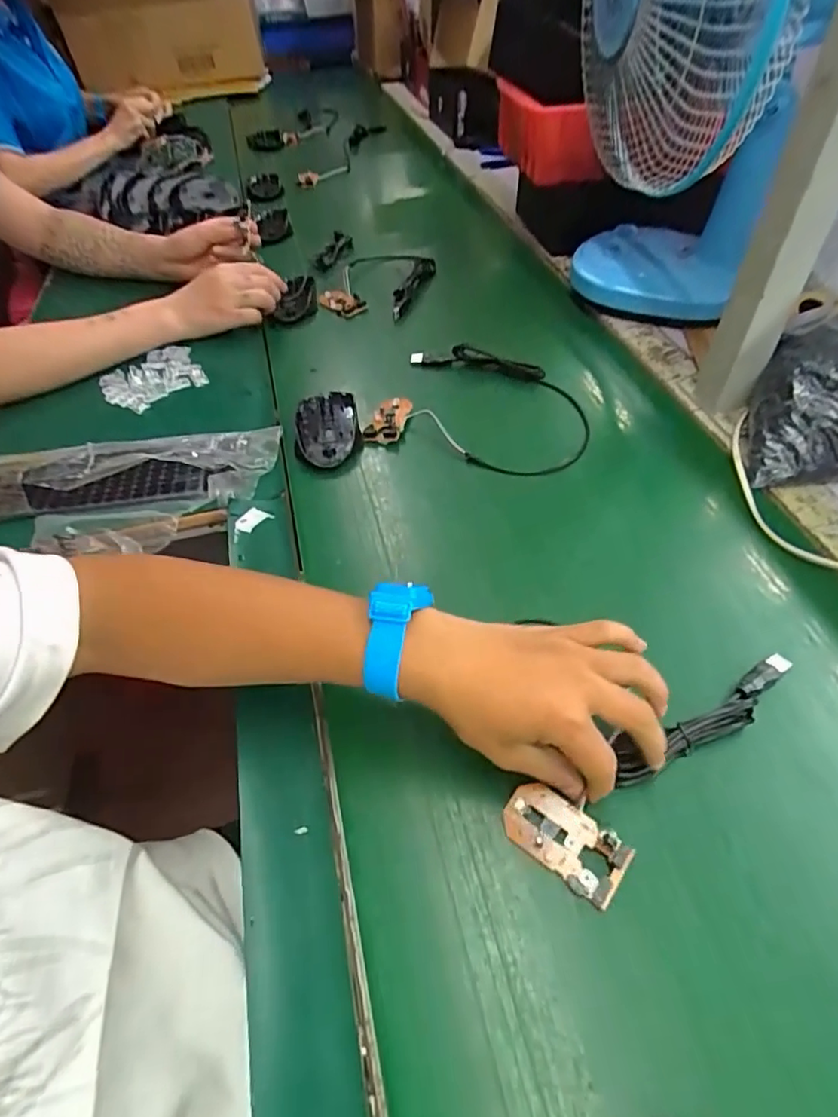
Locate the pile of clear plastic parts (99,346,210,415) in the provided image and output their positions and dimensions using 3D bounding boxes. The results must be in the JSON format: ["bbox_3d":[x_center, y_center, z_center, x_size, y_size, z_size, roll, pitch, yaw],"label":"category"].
[{"bbox_3d":[-0.299,-0.201,0.646,0.104,0.015,0.089,-28,53,-18],"label":"pile of clear plastic parts"}]

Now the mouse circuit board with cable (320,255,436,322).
[{"bbox_3d":[-0.052,-0.382,0.790,0.127,0.020,0.177,9,52,12],"label":"mouse circuit board with cable"}]

